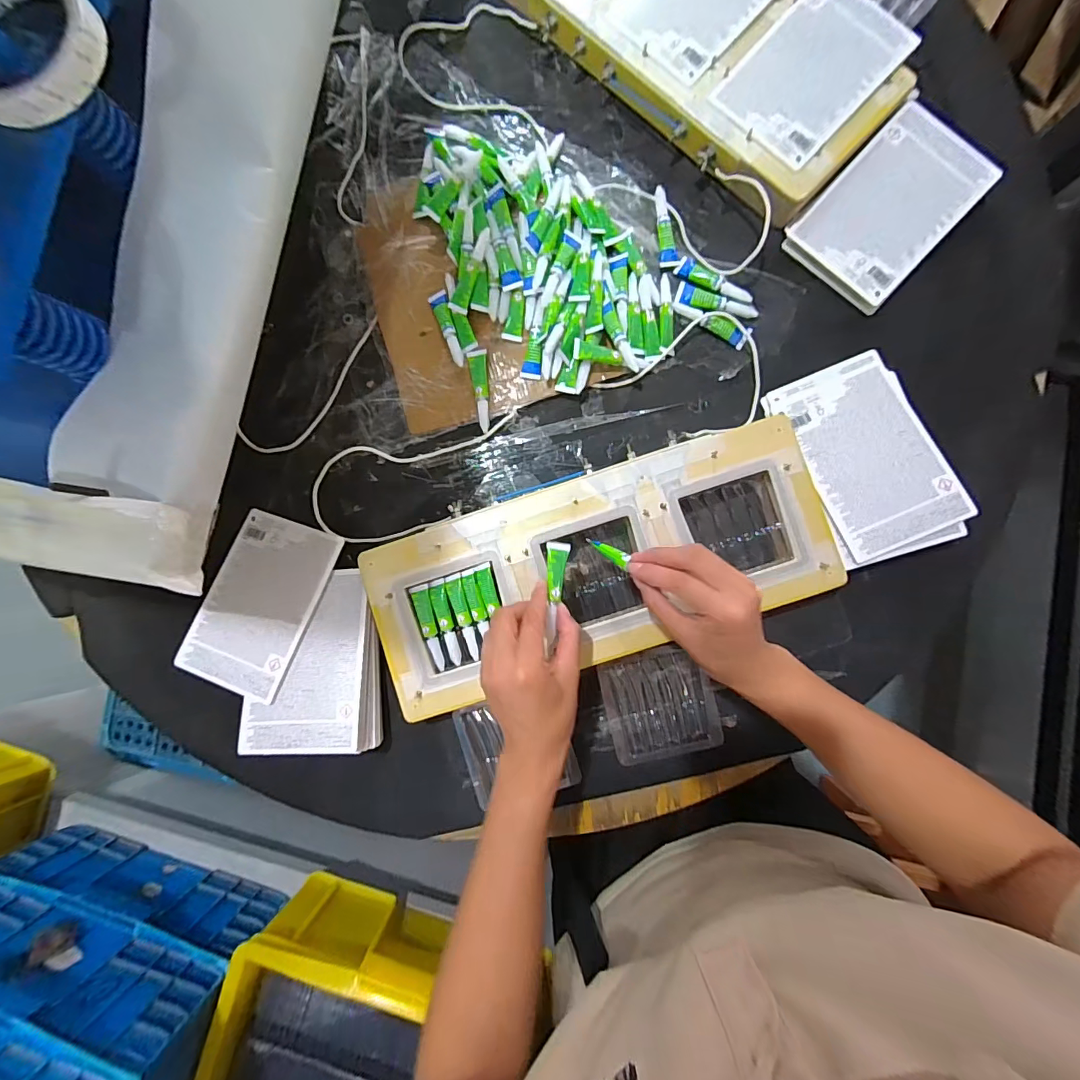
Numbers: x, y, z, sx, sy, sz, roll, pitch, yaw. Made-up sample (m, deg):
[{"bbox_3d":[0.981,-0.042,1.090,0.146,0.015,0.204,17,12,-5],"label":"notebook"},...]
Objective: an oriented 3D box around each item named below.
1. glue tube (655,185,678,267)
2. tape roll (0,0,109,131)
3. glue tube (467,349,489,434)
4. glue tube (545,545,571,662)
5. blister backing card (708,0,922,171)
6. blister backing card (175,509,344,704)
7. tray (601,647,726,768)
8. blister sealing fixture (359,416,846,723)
[{"bbox_3d":[0.130,-0.320,0.472,0.019,0.013,0.079,-4,86,4],"label":"glue tube"},{"bbox_3d":[-0.296,-0.283,0.263,0.088,0.018,0.089,0,86,4],"label":"tape roll"},{"bbox_3d":[-0.059,-0.153,0.471,0.019,0.012,0.083,-8,85,3],"label":"glue tube"},{"bbox_3d":[0.013,0.045,0.386,0.018,0.006,0.087,3,81,5],"label":"glue tube"},{"bbox_3d":[0.263,-0.452,0.439,0.115,0.012,0.170,44,90,6],"label":"blister backing card"},{"bbox_3d":[-0.277,0.061,0.458,0.112,0.006,0.167,17,78,12],"label":"blister backing card"},{"bbox_3d":[0.117,0.161,0.451,0.101,0.010,0.102,-14,85,3],"label":"tray"},{"bbox_3d":[0.056,0.026,0.442,0.418,0.045,0.165,-18,84,3],"label":"blister sealing fixture"}]

